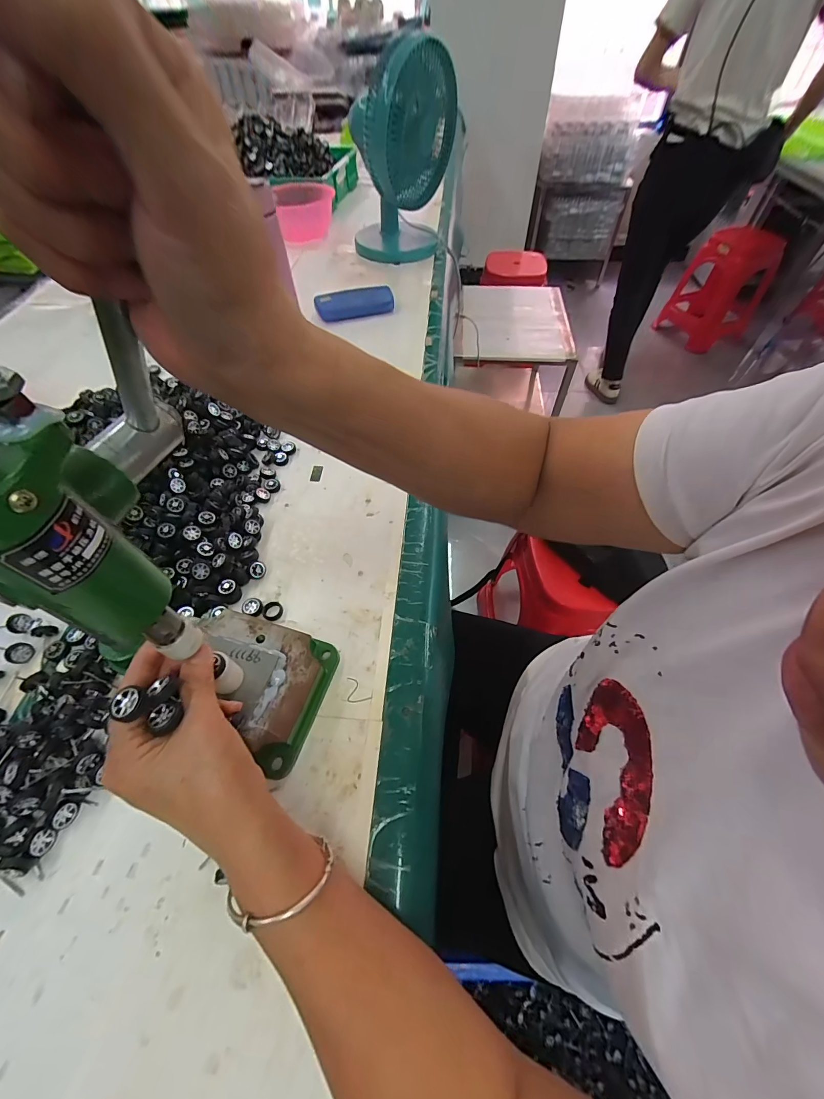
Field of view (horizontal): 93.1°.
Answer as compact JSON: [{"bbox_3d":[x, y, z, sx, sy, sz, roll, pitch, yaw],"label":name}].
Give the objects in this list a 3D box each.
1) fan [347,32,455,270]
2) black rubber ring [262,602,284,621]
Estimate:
[{"bbox_3d":[-0.021,-0.843,0.836,0.212,0.289,0.283,1,55,2],"label":"fan"},{"bbox_3d":[-0.144,0.063,0.403,0.021,0.006,0.021,-1,55,1],"label":"black rubber ring"}]

